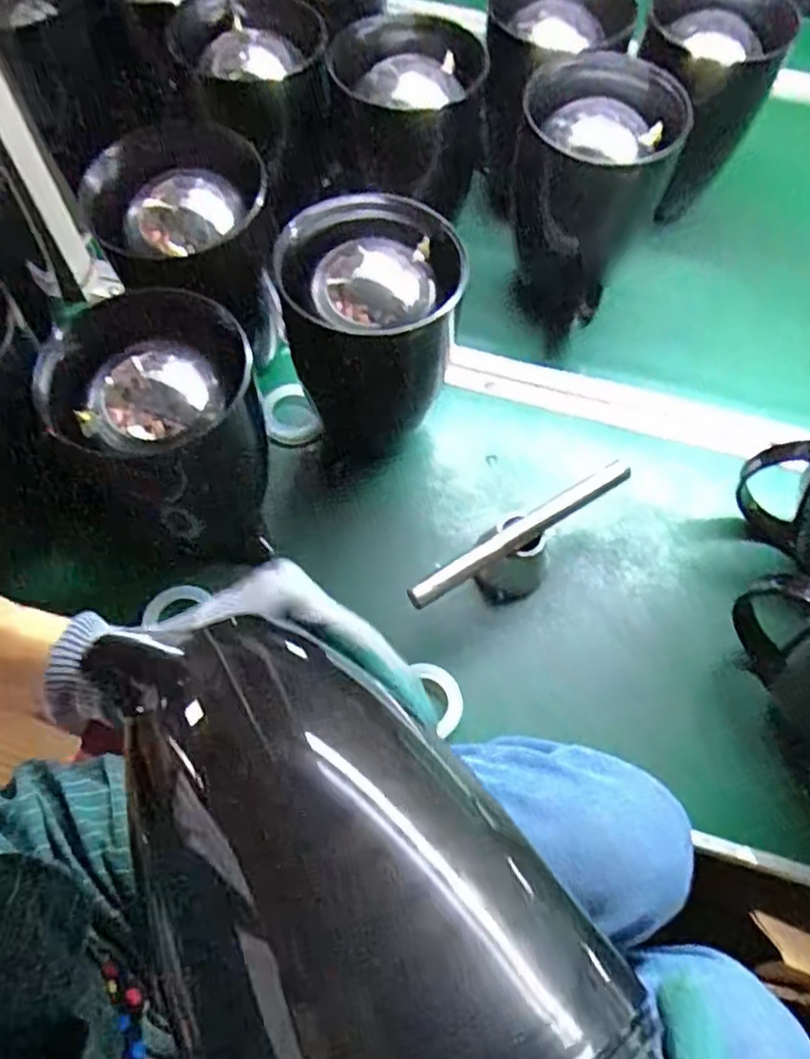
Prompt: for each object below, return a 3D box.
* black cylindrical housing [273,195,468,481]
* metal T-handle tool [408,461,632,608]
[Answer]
[{"bbox_3d":[-0.025,-0.138,0.550,0.123,0.183,0.111,-6,63,-4],"label":"black cylindrical housing"},{"bbox_3d":[0.091,0.018,0.543,0.196,0.071,0.038,-28,67,-15],"label":"metal T-handle tool"}]

